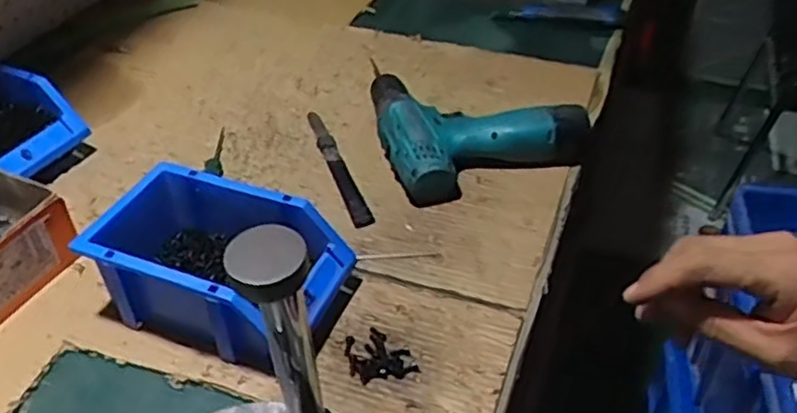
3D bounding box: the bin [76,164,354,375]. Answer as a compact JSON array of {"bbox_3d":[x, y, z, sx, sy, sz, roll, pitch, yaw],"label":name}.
[{"bbox_3d":[-0.138,0.045,0.535,0.184,0.079,0.112,11,42,15],"label":"bin"}]

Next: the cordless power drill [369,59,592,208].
[{"bbox_3d":[0.067,-0.096,0.727,0.190,0.069,0.200,-14,42,-14],"label":"cordless power drill"}]

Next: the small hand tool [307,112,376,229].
[{"bbox_3d":[-0.061,-0.043,0.691,0.021,0.023,0.171,-15,42,-15],"label":"small hand tool"}]

